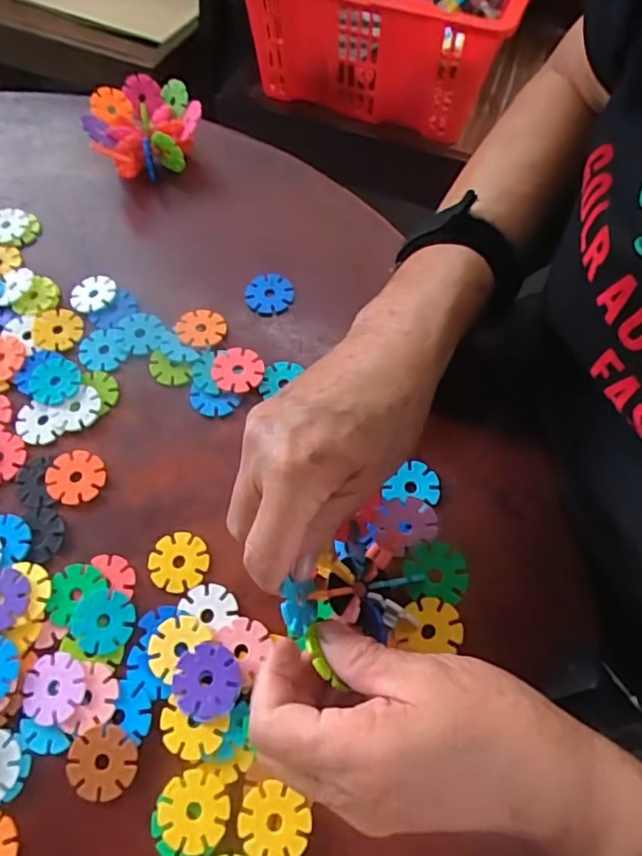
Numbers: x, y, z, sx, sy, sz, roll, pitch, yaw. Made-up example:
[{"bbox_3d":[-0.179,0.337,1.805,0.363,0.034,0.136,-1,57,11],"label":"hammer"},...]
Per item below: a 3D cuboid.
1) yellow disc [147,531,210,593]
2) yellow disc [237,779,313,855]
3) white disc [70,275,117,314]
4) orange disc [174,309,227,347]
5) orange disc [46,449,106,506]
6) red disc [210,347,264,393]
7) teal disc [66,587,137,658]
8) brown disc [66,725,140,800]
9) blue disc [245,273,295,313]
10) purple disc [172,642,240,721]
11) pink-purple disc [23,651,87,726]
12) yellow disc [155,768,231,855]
[{"bbox_3d":[-0.077,0.071,0.310,0.031,0.004,0.030,0,65,1],"label":"yellow disc"},{"bbox_3d":[-0.021,0.177,0.257,0.032,0.004,0.030,0,65,1],"label":"yellow disc"},{"bbox_3d":[-0.155,-0.092,0.391,0.032,0.004,0.030,-9,65,-3],"label":"white disc"},{"bbox_3d":[-0.077,-0.065,0.369,0.032,0.004,0.029,-11,65,-4],"label":"orange disc"},{"bbox_3d":[-0.141,0.028,0.331,0.032,0.005,0.030,0,65,1],"label":"orange disc"},{"bbox_3d":[-0.052,-0.036,0.356,0.030,0.004,0.030,0,65,1],"label":"red disc"},{"bbox_3d":[-0.111,0.098,0.295,0.033,0.004,0.031,0,65,1],"label":"teal disc"},{"bbox_3d":[-0.102,0.156,0.268,0.031,0.004,0.030,0,65,1],"label":"brown disc"},{"bbox_3d":[-0.034,-0.090,0.384,0.031,0.008,0.028,-18,66,-7],"label":"blue disc"},{"bbox_3d":[-0.055,0.122,0.277,0.032,0.004,0.032,-2,62,3],"label":"purple disc"},{"bbox_3d":[-0.131,0.126,0.280,0.030,0.004,0.031,0,65,1],"label":"pink-purple disc"},{"bbox_3d":[-0.058,0.173,0.260,0.030,0.004,0.031,0,65,1],"label":"yellow disc"}]

